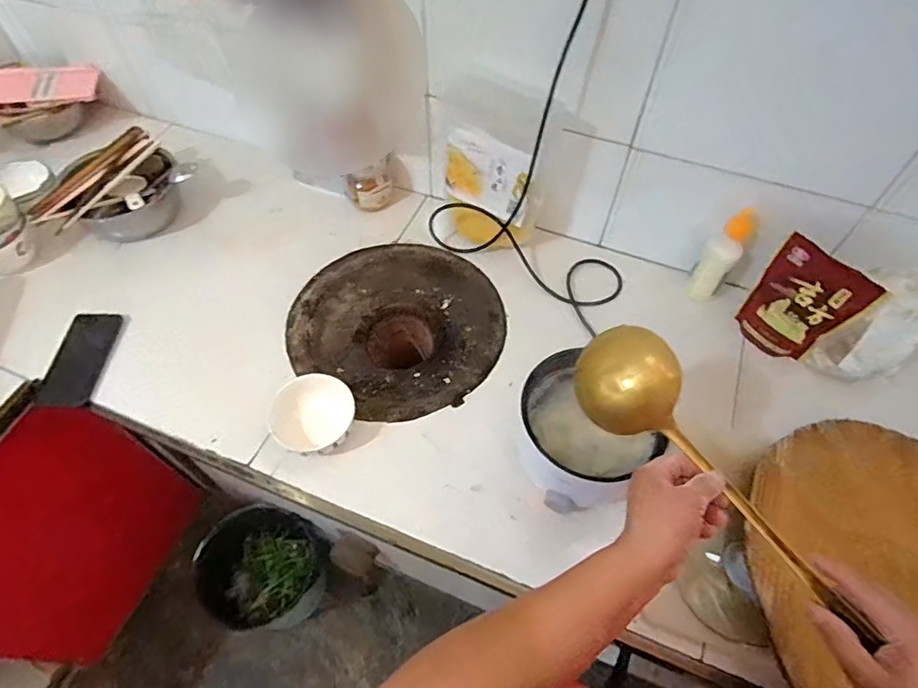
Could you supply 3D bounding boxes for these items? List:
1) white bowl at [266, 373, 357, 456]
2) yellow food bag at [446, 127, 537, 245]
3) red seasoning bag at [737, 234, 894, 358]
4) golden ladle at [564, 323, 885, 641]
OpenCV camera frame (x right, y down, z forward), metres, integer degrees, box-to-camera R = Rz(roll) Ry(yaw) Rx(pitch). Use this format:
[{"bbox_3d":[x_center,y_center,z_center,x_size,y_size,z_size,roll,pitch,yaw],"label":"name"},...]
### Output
[{"bbox_3d":[-0.200,0.102,0.740,0.113,0.051,0.121,-30,61,-17],"label":"white bowl"},{"bbox_3d":[0.044,-0.250,0.882,0.169,0.156,0.079,40,66,23],"label":"yellow food bag"},{"bbox_3d":[0.479,-0.053,0.749,0.125,0.185,0.034,36,64,21],"label":"red seasoning bag"},{"bbox_3d":[0.219,0.107,0.479,0.083,0.046,0.290,-33,73,-19],"label":"golden ladle"}]

